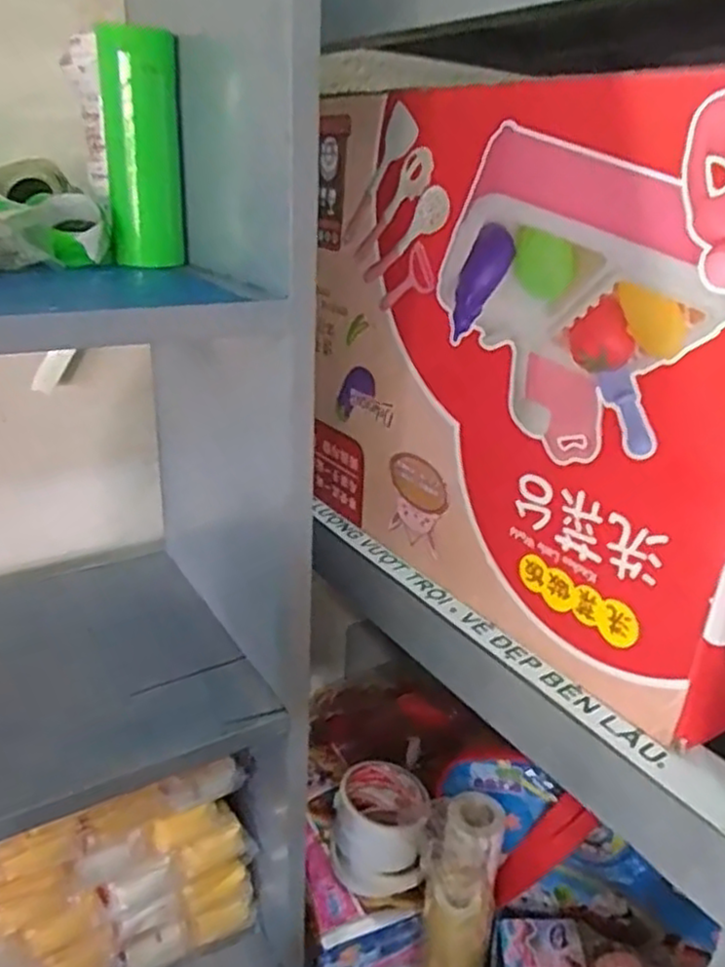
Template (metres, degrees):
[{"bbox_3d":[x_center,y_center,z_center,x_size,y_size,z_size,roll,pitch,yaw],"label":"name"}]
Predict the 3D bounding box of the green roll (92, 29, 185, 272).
[{"bbox_3d":[-0.149,-0.225,0.490,0.051,0.143,0.061,-4,25,-17],"label":"green roll"}]

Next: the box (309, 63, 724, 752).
[{"bbox_3d":[0.106,-0.077,0.473,0.094,0.314,0.381,-12,28,-31],"label":"box"}]

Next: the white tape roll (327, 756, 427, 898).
[{"bbox_3d":[0.016,0.344,0.705,0.091,0.099,0.095,6,24,6],"label":"white tape roll"}]

